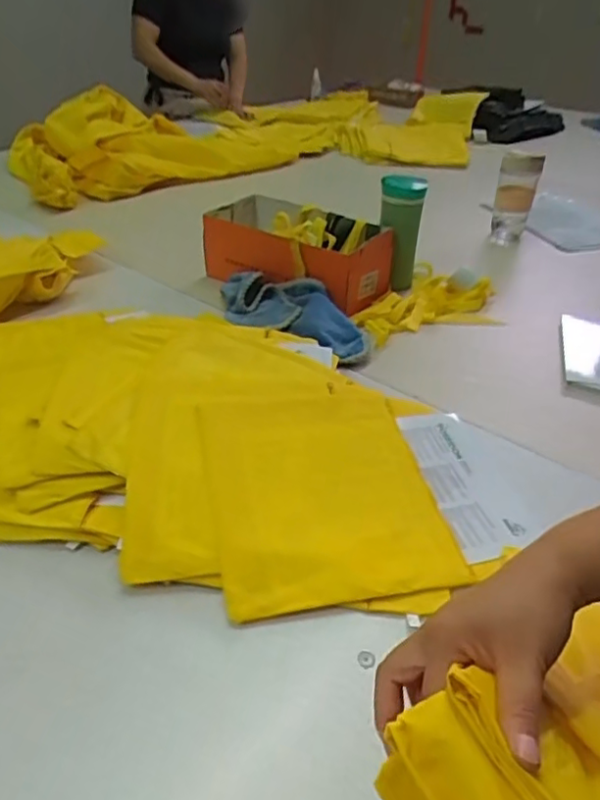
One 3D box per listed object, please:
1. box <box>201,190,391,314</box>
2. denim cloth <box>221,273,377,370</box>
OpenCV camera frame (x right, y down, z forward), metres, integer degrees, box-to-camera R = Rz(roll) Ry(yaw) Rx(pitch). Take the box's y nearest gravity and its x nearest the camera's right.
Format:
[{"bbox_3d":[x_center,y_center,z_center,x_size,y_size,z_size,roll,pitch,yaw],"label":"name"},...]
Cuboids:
[{"bbox_3d":[-0.005,-0.260,1.079,0.304,0.115,0.159,24,40,27],"label":"box"},{"bbox_3d":[-0.015,-0.133,0.954,0.291,0.055,0.126,28,44,32],"label":"denim cloth"}]

